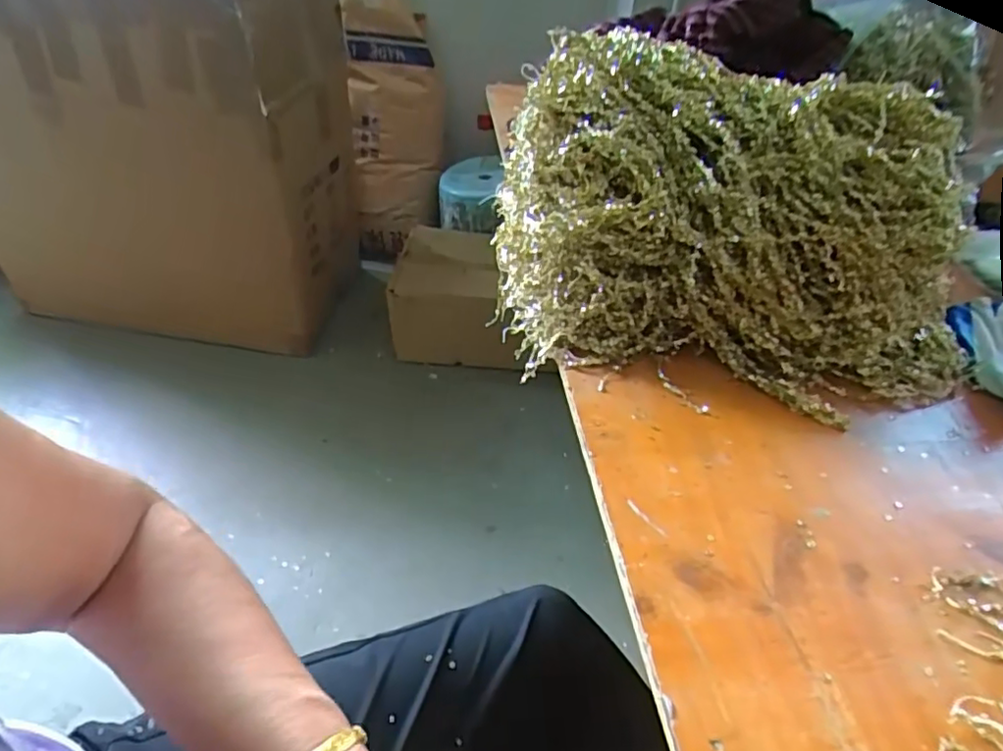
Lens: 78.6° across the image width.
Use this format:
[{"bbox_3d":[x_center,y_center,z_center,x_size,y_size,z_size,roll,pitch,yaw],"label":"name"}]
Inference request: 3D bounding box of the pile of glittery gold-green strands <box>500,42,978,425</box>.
[{"bbox_3d":[0.210,-0.133,0.538,0.411,0.222,0.244,2,40,-3],"label":"pile of glittery gold-green strands"}]

